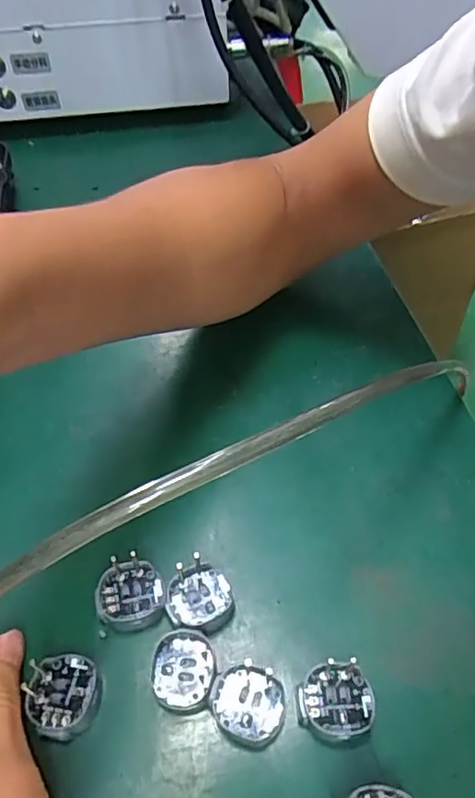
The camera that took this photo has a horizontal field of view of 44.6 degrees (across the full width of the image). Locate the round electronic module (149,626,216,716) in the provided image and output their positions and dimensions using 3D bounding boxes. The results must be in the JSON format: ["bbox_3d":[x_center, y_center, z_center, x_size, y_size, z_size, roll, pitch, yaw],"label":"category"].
[{"bbox_3d":[-0.021,0.108,0.229,0.024,0.009,0.029,-4,52,-2],"label":"round electronic module"}]

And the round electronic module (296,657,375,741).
[{"bbox_3d":[0.037,0.115,0.222,0.027,0.010,0.026,-1,52,1],"label":"round electronic module"}]

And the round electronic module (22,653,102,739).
[{"bbox_3d":[-0.066,0.114,0.224,0.026,0.006,0.028,-1,52,1],"label":"round electronic module"}]

